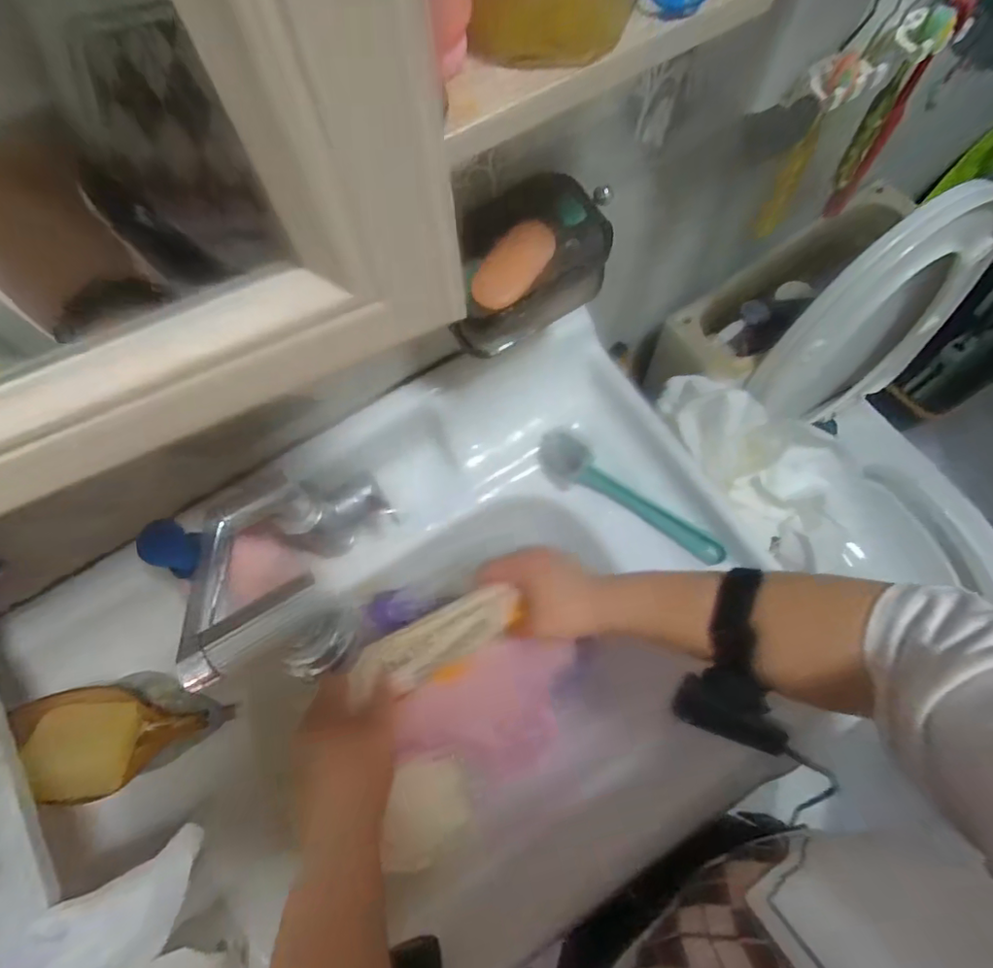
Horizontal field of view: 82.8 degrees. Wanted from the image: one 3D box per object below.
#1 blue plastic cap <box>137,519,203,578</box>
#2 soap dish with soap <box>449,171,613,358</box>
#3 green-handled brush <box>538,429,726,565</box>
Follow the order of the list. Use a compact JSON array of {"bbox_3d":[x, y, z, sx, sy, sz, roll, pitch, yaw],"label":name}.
[{"bbox_3d":[-0.237,0.046,0.408,0.040,0.018,0.032,30,63,-22],"label":"blue plastic cap"},{"bbox_3d":[0.018,-0.168,0.434,0.130,0.067,0.079,-32,71,-10],"label":"soap dish with soap"},{"bbox_3d":[0.131,0.017,0.574,0.211,0.035,0.045,37,75,15],"label":"green-handled brush"}]

